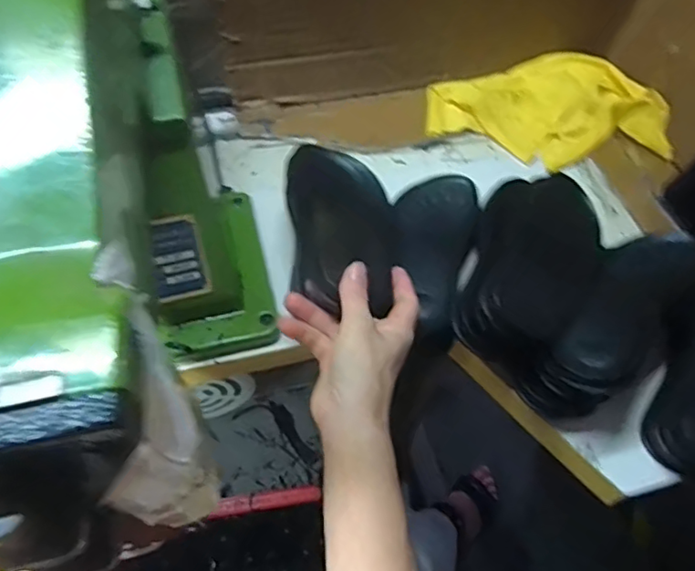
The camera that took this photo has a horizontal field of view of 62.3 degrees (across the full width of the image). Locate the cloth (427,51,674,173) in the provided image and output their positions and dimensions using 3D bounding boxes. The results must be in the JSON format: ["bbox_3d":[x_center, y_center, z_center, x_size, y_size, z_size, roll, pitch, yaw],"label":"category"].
[{"bbox_3d":[0.243,-0.229,0.744,0.294,0.058,0.179,-6,58,-9],"label":"cloth"}]

